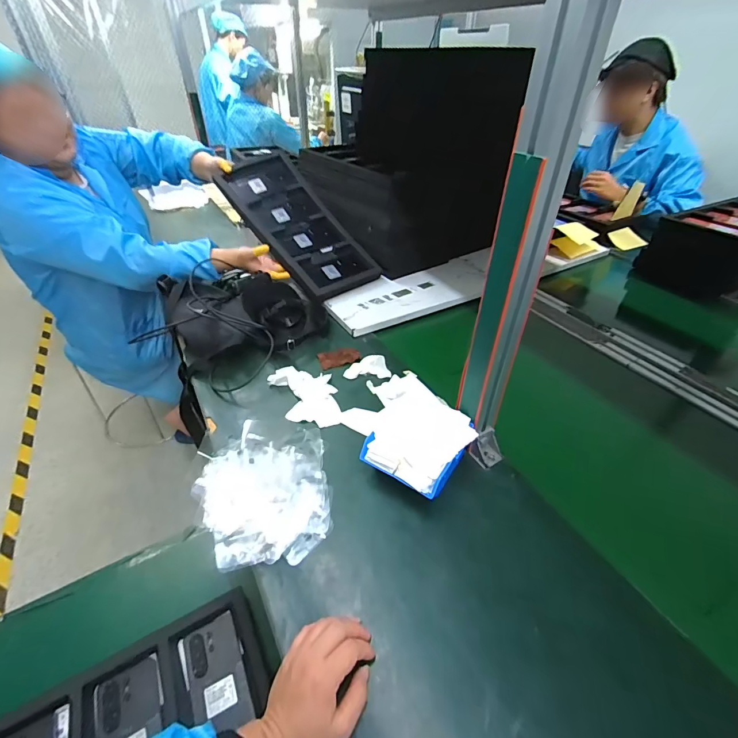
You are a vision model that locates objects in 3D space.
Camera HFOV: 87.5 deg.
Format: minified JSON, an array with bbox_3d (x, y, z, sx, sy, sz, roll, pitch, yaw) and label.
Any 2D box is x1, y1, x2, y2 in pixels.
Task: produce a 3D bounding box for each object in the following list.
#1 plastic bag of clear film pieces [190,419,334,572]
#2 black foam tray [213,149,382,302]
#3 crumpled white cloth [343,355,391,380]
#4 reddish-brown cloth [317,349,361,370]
[{"bbox_3d":[-0.151,0.163,0.552,0.185,0.048,0.222,-4,39,-6],"label":"plastic bag of clear film pieces"},{"bbox_3d":[-0.190,-0.387,1.030,0.216,0.057,0.473,-29,73,-32],"label":"black foam tray"},{"bbox_3d":[-0.002,-0.006,0.749,0.086,0.028,0.048,3,39,2],"label":"crumpled white cloth"},{"bbox_3d":[-0.061,-0.023,0.796,0.081,0.012,0.047,-11,40,-15],"label":"reddish-brown cloth"}]

